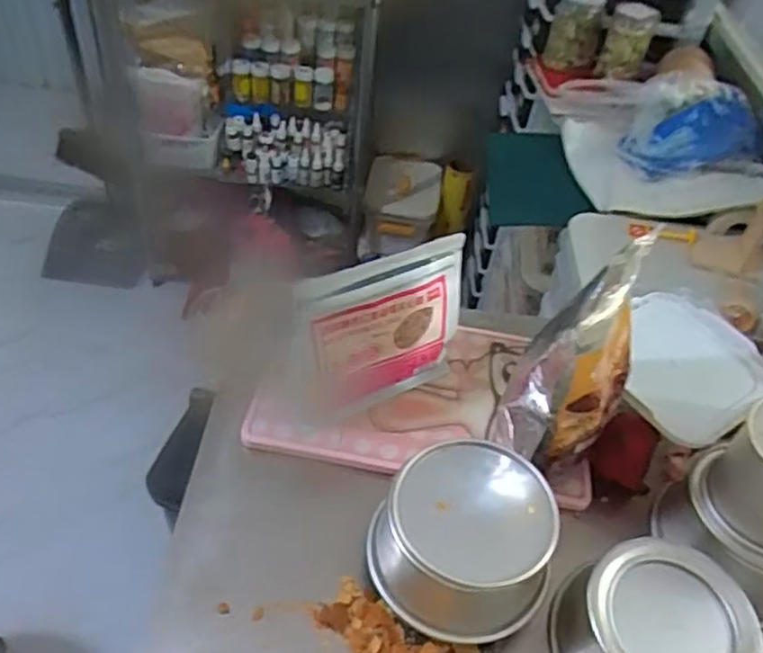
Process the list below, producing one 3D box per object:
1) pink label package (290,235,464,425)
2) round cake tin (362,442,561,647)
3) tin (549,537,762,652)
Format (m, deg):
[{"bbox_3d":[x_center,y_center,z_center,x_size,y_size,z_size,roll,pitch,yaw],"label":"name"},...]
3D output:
[{"bbox_3d":[-0.001,0.014,0.718,0.190,0.188,0.044,-18,50,-24],"label":"pink label package"},{"bbox_3d":[0.075,0.188,0.602,0.138,0.113,0.142,4,45,-4],"label":"round cake tin"},{"bbox_3d":[0.222,0.267,0.588,0.145,0.107,0.146,6,45,-1],"label":"tin"}]

